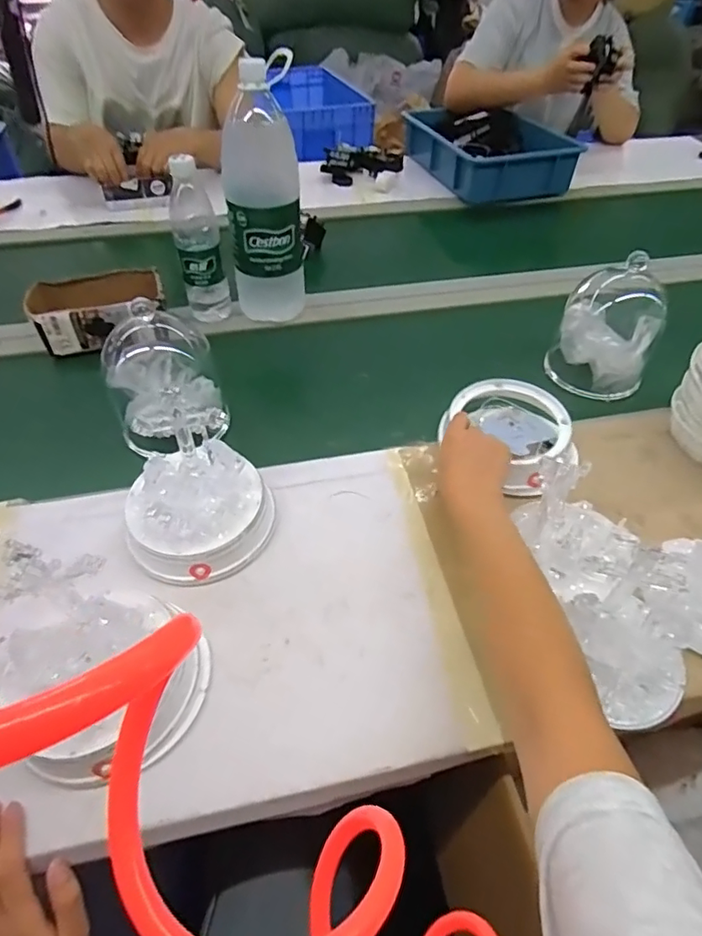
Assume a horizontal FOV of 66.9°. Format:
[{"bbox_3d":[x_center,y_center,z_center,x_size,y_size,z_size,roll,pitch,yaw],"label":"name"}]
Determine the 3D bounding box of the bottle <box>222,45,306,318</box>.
[{"bbox_3d":[-0.119,-0.348,0.724,0.098,0.331,0.086,-6,49,-5],"label":"bottle"}]

